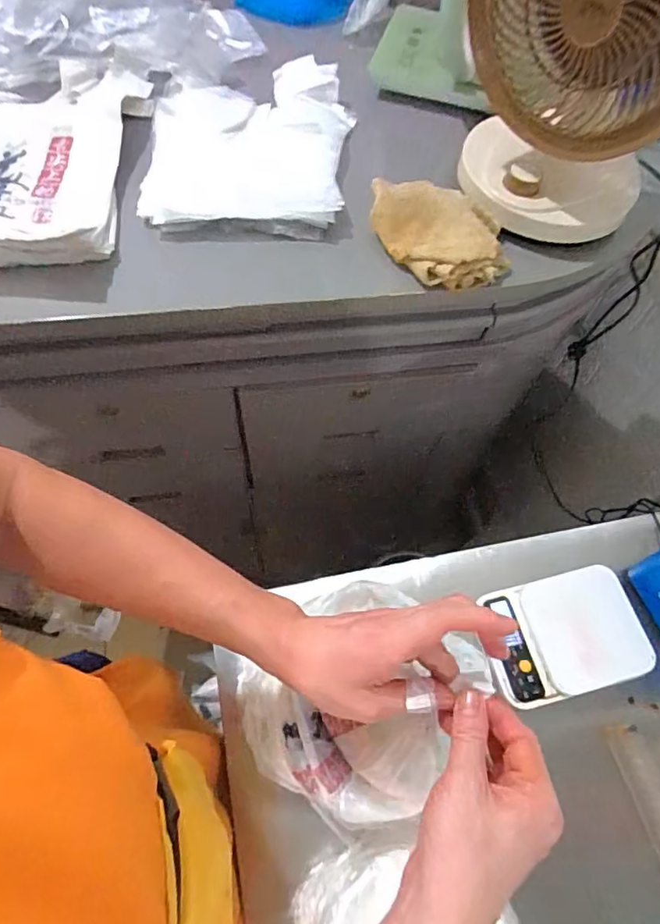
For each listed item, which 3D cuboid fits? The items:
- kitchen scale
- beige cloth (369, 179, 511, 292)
[{"bbox_3d":[0.280,0.205,0.644,0.179,0.026,0.131,-11,64,-8],"label":"kitchen scale"},{"bbox_3d":[0.115,-0.240,0.567,0.113,0.044,0.156,-38,71,-19],"label":"beige cloth"}]

